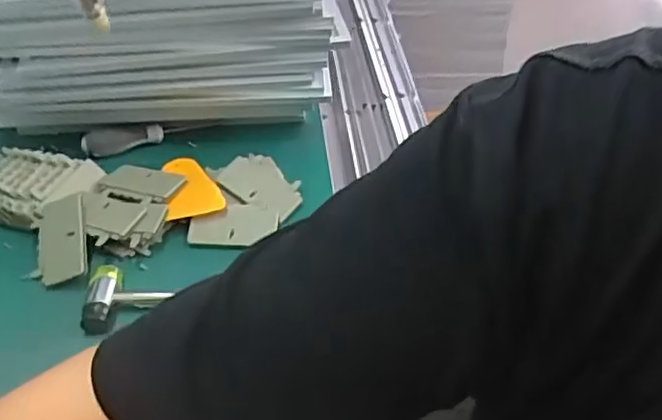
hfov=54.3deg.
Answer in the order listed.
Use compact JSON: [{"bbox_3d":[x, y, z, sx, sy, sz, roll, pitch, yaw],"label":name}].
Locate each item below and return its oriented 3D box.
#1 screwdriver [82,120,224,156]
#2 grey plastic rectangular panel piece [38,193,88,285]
[{"bbox_3d":[-0.204,-0.086,0.735,0.152,0.024,0.023,-8,44,-9],"label":"screwdriver"},{"bbox_3d":[-0.255,0.027,0.611,0.051,0.007,0.089,-21,65,11],"label":"grey plastic rectangular panel piece"}]

